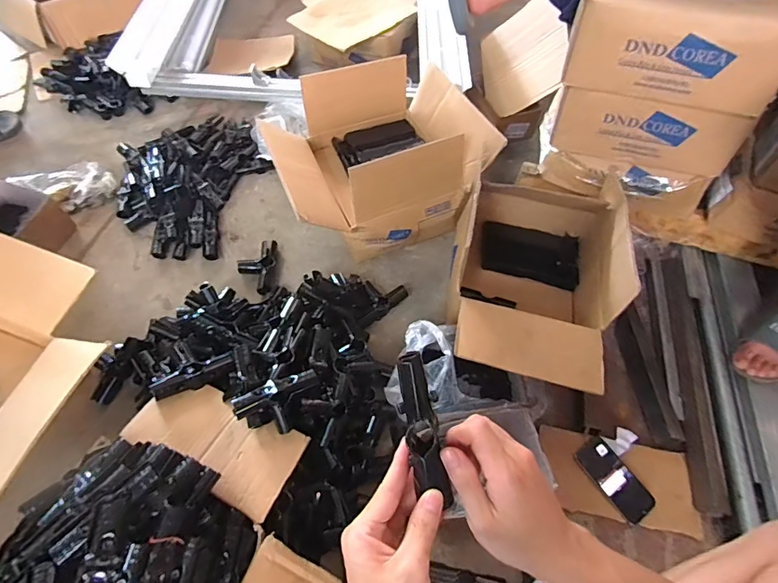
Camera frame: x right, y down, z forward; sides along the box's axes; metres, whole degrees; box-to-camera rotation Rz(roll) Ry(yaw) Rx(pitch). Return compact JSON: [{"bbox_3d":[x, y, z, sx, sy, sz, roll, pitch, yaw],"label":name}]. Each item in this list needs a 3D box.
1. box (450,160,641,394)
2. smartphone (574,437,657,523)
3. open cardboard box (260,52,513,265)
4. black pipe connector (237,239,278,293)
[{"bbox_3d":[0.282,-0.045,0.896,0.297,0.234,0.474,15,58,5],"label":"box"},{"bbox_3d":[0.410,0.340,0.805,0.067,0.006,0.145,-33,71,-15],"label":"smartphone"},{"bbox_3d":[-0.044,-0.314,1.043,0.438,0.224,0.379,-19,61,-16],"label":"open cardboard box"},{"bbox_3d":[-0.299,-0.056,1.008,0.082,0.033,0.143,1,58,-4],"label":"black pipe connector"}]

